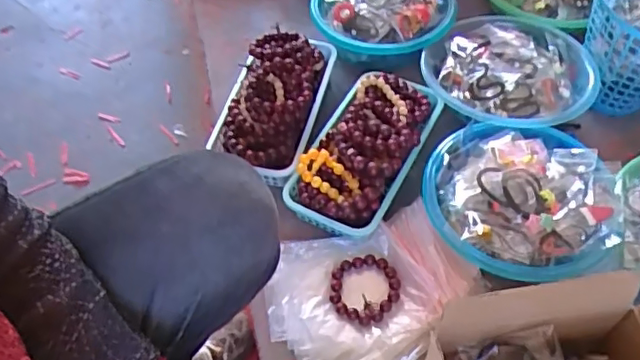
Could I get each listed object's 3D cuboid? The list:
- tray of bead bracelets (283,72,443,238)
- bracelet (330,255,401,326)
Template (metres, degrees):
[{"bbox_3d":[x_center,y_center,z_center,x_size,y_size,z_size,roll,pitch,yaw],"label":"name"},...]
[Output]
[{"bbox_3d":[0.061,-0.054,0.755,0.132,0.064,0.252,22,57,16],"label":"tray of bead bracelets"},{"bbox_3d":[0.053,0.128,0.681,0.079,0.016,0.083,8,54,6],"label":"bracelet"}]

